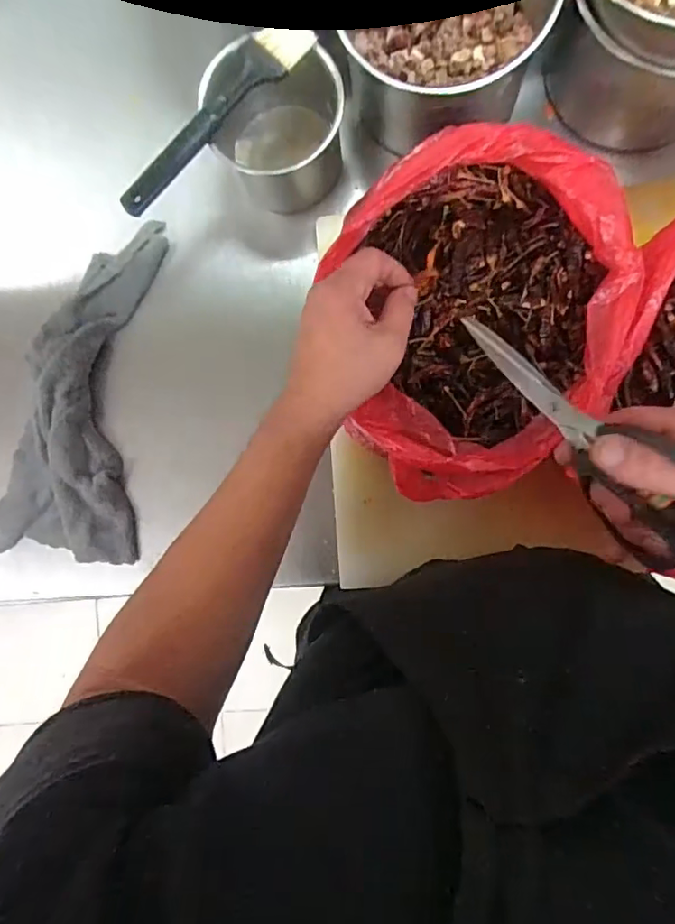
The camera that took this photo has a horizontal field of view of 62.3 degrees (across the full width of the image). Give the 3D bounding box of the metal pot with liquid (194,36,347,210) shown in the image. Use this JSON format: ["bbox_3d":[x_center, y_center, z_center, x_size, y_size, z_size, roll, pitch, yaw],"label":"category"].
[{"bbox_3d":[-0.052,-0.298,0.506,0.115,0.095,0.096,4,89,6],"label":"metal pot with liquid"}]

